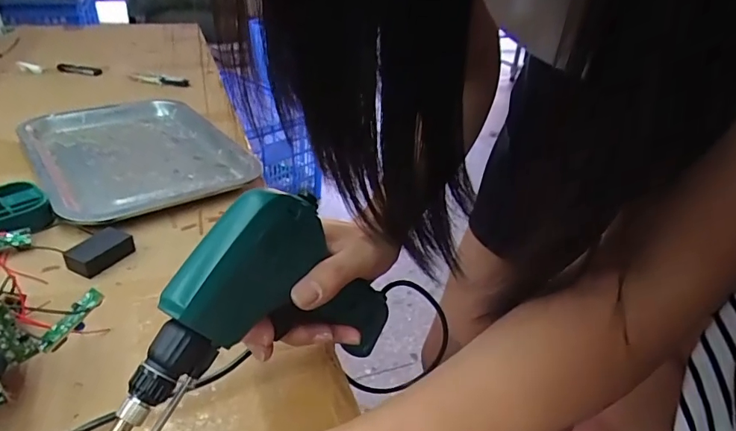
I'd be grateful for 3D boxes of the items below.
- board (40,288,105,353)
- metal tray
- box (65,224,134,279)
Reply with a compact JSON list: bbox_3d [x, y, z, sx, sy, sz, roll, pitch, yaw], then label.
[{"bbox_3d":[-0.184,0.066,0.301,0.014,0.010,0.045,25,66,30],"label":"board"},{"bbox_3d":[-0.278,-0.081,0.588,0.219,0.020,0.309,-20,39,-33],"label":"metal tray"},{"bbox_3d":[-0.233,0.031,0.417,0.034,0.016,0.049,15,34,18],"label":"box"}]

